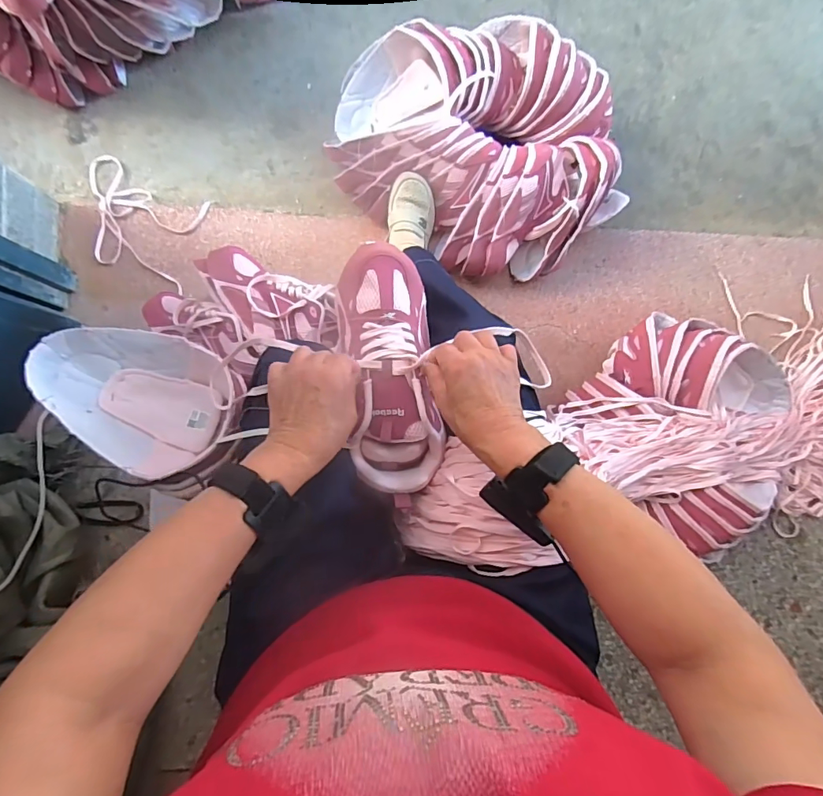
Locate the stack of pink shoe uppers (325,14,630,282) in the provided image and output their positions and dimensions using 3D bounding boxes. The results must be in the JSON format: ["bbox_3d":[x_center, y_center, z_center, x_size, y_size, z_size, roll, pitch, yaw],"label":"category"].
[{"bbox_3d":[0.142,-0.498,0.893,0.530,0.114,0.465,37,86,0],"label":"stack of pink shoe uppers"}]

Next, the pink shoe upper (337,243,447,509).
[{"bbox_3d":[-0.022,-0.030,0.486,0.093,0.064,0.259,-7,83,-3],"label":"pink shoe upper"}]

